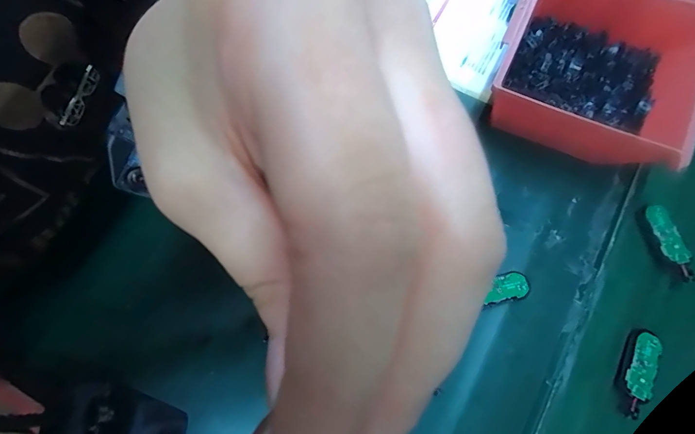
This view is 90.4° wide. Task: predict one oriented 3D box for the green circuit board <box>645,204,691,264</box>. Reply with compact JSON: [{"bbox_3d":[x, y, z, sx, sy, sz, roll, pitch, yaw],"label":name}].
[{"bbox_3d":[0.231,0.012,0.251,0.014,0.007,0.043,-12,76,-1],"label":"green circuit board"}]

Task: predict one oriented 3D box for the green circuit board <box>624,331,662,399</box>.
[{"bbox_3d":[0.198,0.099,0.230,0.016,0.006,0.042,29,79,8],"label":"green circuit board"}]

